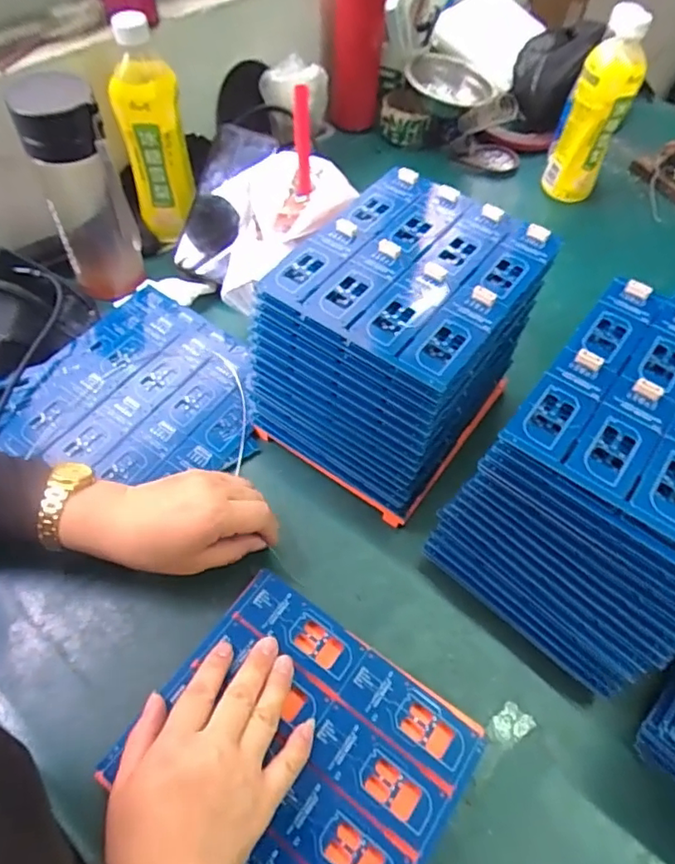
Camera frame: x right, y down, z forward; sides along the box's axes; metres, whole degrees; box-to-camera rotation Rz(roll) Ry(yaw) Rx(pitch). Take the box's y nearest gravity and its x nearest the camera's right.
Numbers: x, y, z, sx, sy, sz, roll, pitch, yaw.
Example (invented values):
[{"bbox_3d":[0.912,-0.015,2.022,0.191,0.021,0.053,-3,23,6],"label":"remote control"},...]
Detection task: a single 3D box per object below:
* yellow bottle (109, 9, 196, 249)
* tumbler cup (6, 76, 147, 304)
[{"bbox_3d":[-0.192,-0.304,0.596,0.067,0.208,0.055,-20,57,-17],"label":"yellow bottle"},{"bbox_3d":[-0.239,-0.221,0.539,0.068,0.188,0.078,-20,57,-17],"label":"tumbler cup"}]

